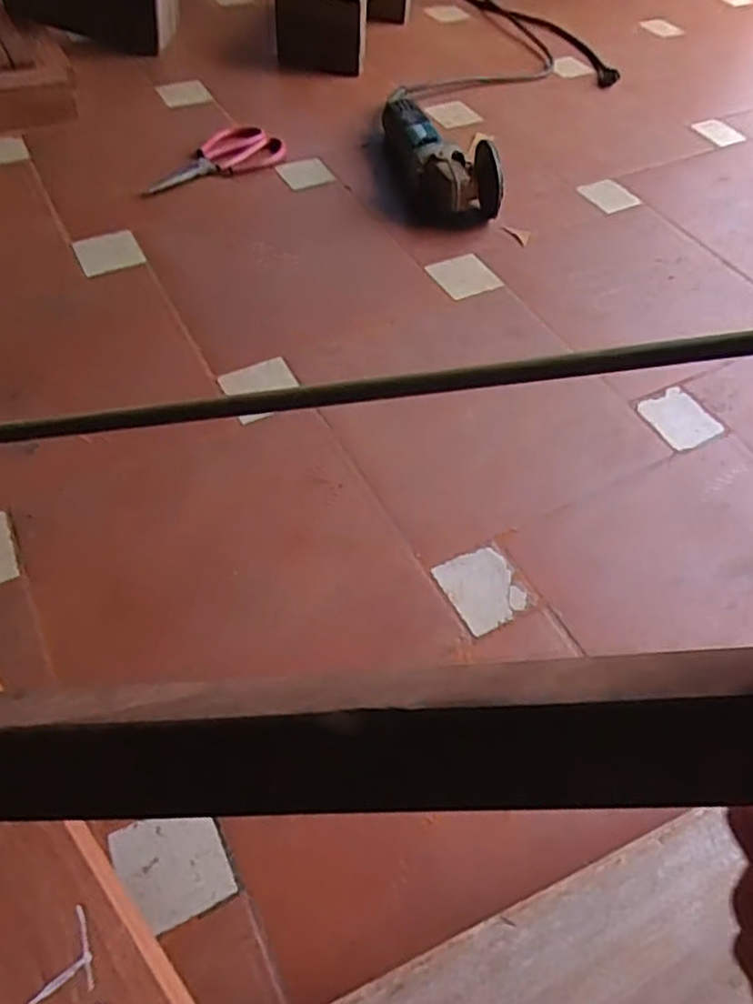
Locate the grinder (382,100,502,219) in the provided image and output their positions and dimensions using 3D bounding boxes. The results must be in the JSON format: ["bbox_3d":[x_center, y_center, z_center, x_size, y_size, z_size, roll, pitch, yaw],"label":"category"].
[{"bbox_3d":[0.080,-0.474,0.900,0.082,0.094,0.272,-12,55,-12],"label":"grinder"}]

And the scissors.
[{"bbox_3d":[-0.221,-0.471,0.932,0.097,0.011,0.220,30,57,18],"label":"scissors"}]

